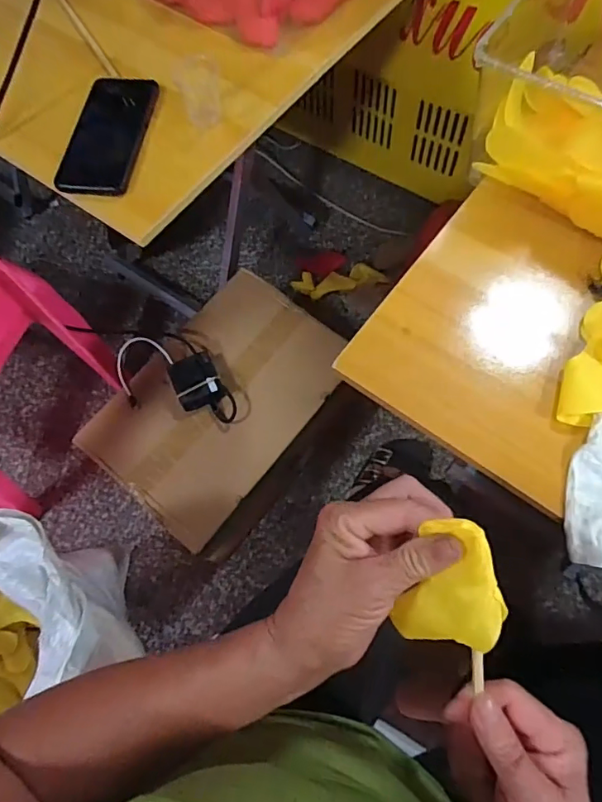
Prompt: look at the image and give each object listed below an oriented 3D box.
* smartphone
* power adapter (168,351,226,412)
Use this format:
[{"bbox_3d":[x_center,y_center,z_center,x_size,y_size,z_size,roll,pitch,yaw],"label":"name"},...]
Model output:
[{"bbox_3d":[-0.208,-0.286,0.539,0.076,0.014,0.162,6,68,5],"label":"smartphone"},{"bbox_3d":[-0.167,-0.029,0.807,0.072,0.027,0.090,-24,69,-7],"label":"power adapter"}]

